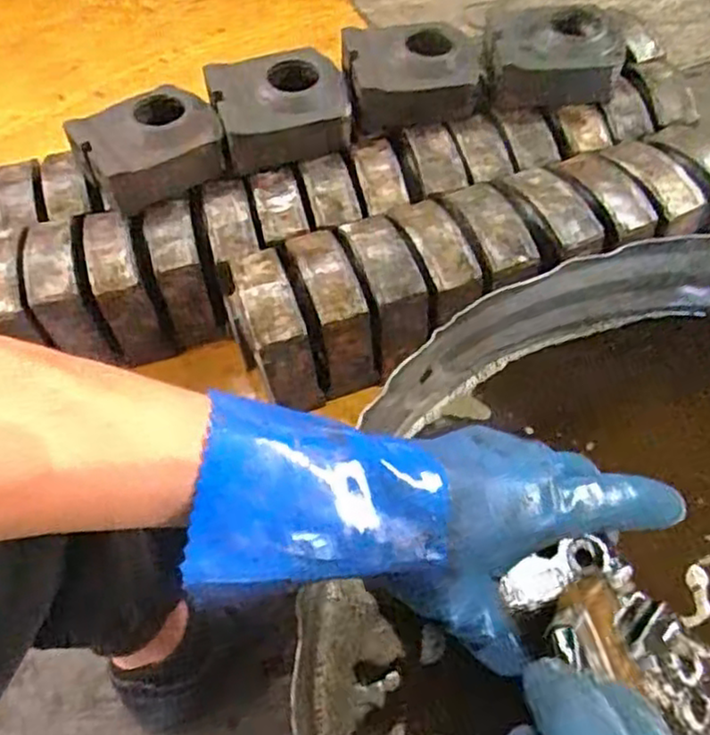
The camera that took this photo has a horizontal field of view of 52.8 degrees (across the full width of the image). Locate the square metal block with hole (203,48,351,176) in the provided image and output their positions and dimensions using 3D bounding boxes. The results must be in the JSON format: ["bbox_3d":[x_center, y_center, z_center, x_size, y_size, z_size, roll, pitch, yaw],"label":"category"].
[{"bbox_3d":[-0.104,-0.367,1.025,0.183,0.088,0.135,-15,54,-5],"label":"square metal block with hole"}]

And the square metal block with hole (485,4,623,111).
[{"bbox_3d":[0.289,-0.450,1.045,0.187,0.076,0.121,-3,53,4],"label":"square metal block with hole"}]

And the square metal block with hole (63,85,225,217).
[{"bbox_3d":[-0.287,-0.307,1.010,0.184,0.091,0.141,-25,55,-12],"label":"square metal block with hole"}]

